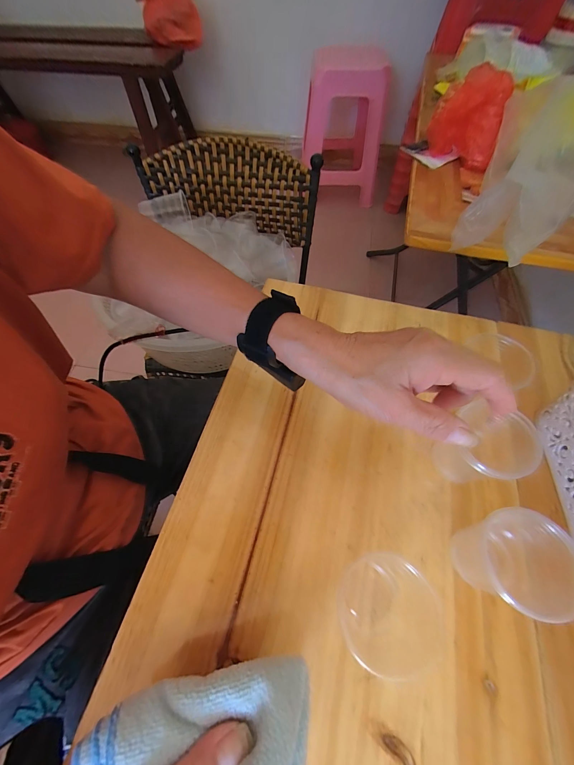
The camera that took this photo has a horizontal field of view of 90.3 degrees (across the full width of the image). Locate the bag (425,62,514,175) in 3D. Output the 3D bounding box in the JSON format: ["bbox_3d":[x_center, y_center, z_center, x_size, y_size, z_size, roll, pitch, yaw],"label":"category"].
[{"bbox_3d":[0.317,-0.451,0.497,0.116,0.116,0.076,28,64,15],"label":"bag"}]

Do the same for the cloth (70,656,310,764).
[{"bbox_3d":[-0.050,0.193,0.145,0.123,0.034,0.063,-9,61,2],"label":"cloth"}]

